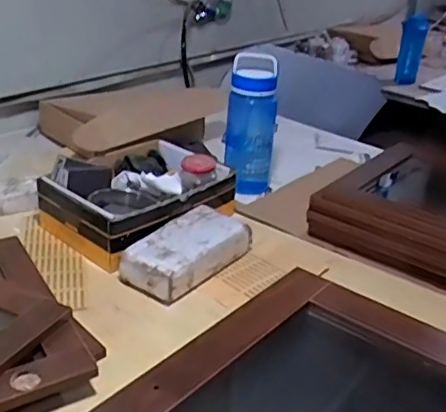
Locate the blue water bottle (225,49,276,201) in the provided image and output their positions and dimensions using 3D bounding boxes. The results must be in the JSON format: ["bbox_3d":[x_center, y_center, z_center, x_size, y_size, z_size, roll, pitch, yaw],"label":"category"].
[{"bbox_3d":[0.061,-0.162,1.241,0.103,0.287,0.091,3,27,0],"label":"blue water bottle"}]

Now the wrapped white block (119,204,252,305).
[{"bbox_3d":[-0.054,0.073,0.963,0.112,0.057,0.219,23,33,33],"label":"wrapped white block"}]

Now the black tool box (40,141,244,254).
[{"bbox_3d":[-0.148,-0.037,1.067,0.232,0.082,0.310,24,33,34],"label":"black tool box"}]

